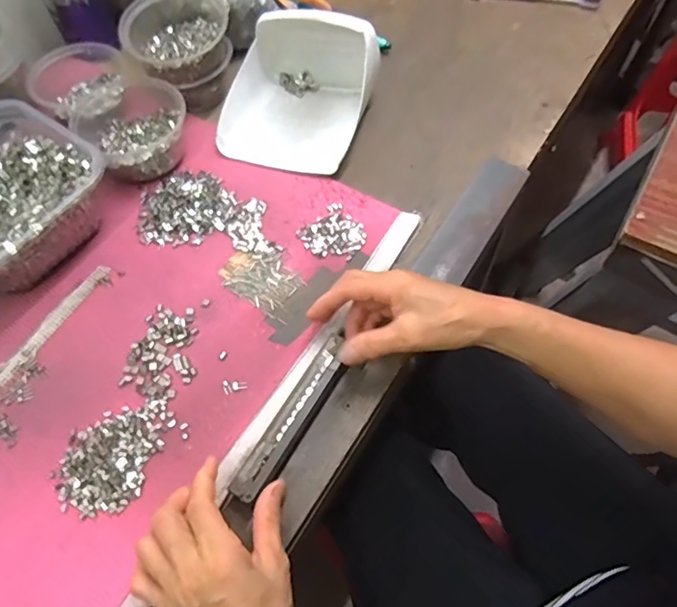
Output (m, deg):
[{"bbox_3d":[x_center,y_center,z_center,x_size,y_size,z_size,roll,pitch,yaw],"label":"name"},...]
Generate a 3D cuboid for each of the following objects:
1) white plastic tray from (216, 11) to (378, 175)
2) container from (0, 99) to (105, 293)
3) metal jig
[{"bbox_3d":[-0.045,-0.243,0.570,0.160,0.080,0.179,14,62,10],"label":"white plastic tray"},{"bbox_3d":[-0.328,-0.097,0.505,0.177,0.074,0.172,32,66,18],"label":"container"},{"bbox_3d":[-0.033,0.085,0.416,0.021,0.013,0.155,28,65,14],"label":"metal jig"}]

